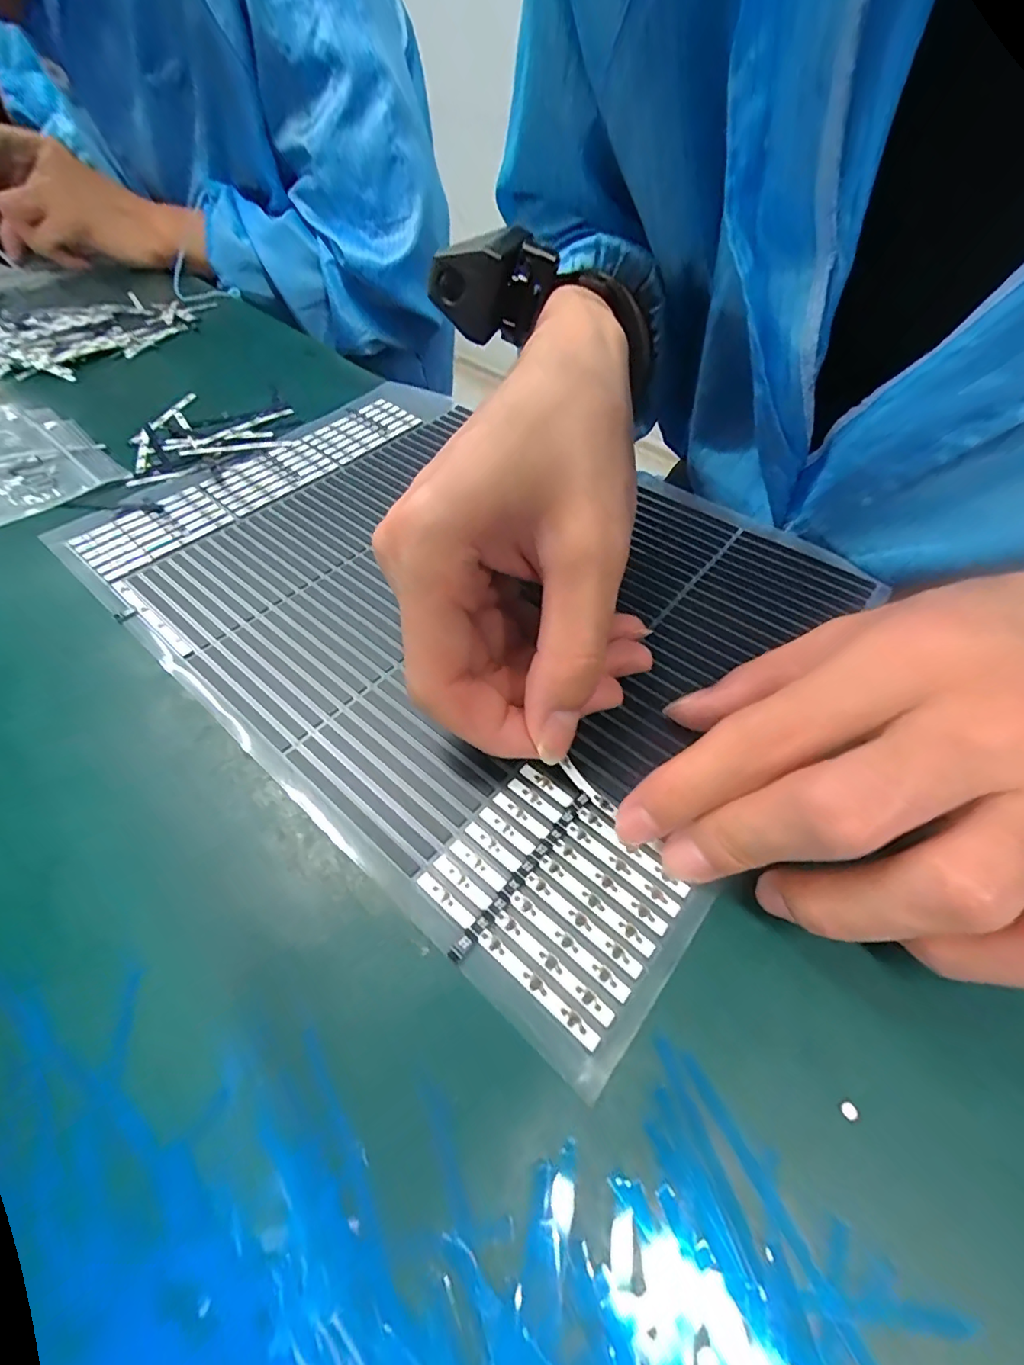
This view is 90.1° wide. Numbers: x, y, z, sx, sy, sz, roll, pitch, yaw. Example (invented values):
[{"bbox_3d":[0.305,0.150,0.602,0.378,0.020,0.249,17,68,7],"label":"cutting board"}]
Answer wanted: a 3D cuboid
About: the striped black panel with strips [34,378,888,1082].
[{"bbox_3d":[-0.026,-0.059,0.234,0.307,0.008,0.239,34,59,23],"label":"striped black panel with strips"}]

